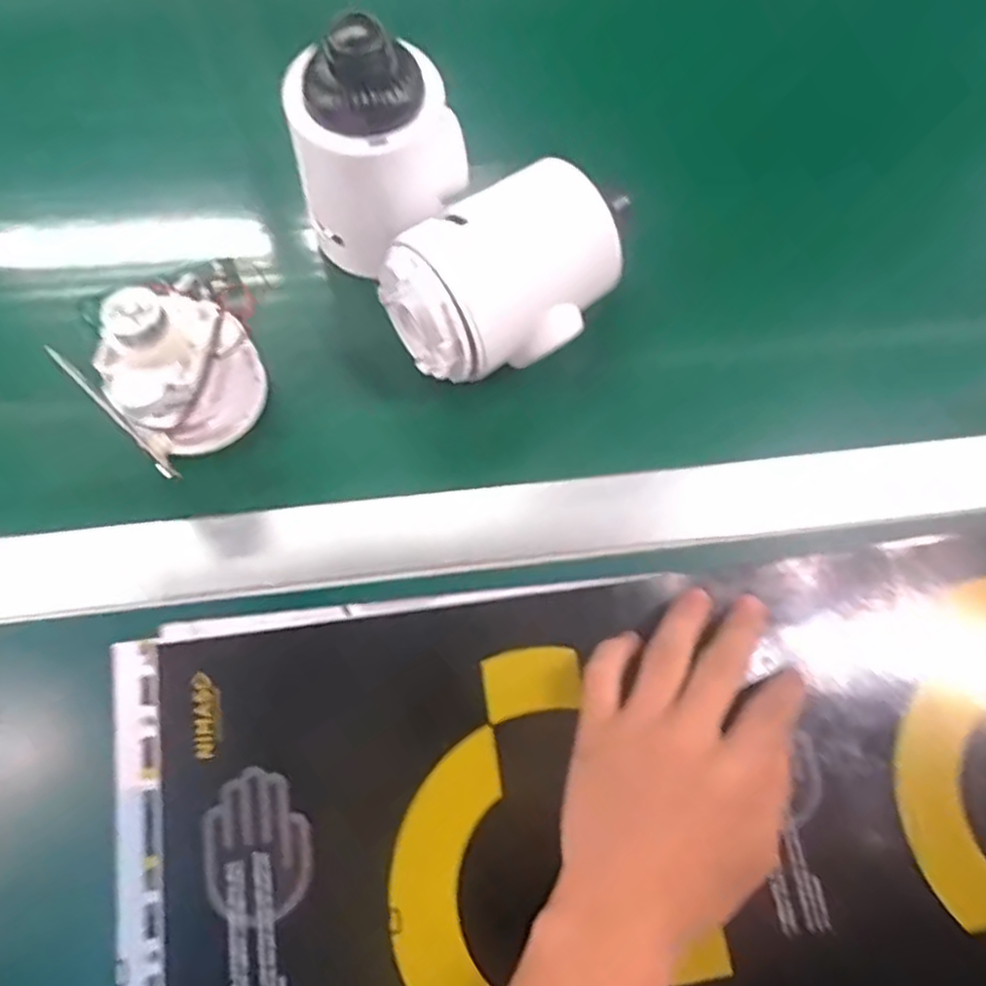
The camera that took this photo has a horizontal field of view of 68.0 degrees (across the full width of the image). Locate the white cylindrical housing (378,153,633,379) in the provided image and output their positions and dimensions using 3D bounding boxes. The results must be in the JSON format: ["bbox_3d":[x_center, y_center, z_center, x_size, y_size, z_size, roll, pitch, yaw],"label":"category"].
[{"bbox_3d":[0.008,-0.104,0.377,0.112,0.085,0.069,-31,76,-11],"label":"white cylindrical housing"}]

